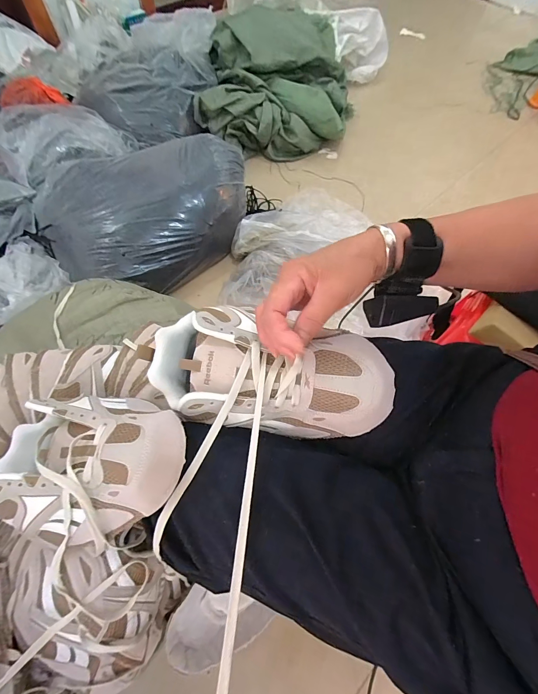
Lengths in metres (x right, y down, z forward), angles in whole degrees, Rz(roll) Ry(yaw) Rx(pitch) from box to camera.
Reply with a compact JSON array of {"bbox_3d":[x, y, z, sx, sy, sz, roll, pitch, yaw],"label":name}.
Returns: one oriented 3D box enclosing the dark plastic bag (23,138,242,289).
[{"bbox_3d":[-0.332,-0.390,0.876,0.552,0.177,0.411,-40,70,-19],"label":"dark plastic bag"}]

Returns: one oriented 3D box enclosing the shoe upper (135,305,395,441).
[{"bbox_3d":[-0.004,0.026,0.322,0.244,0.081,0.114,9,63,11],"label":"shoe upper"}]

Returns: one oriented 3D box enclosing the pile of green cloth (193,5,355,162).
[{"bbox_3d":[0.065,-0.974,1.148,0.485,0.304,0.640,16,64,7],"label":"pile of green cloth"}]

